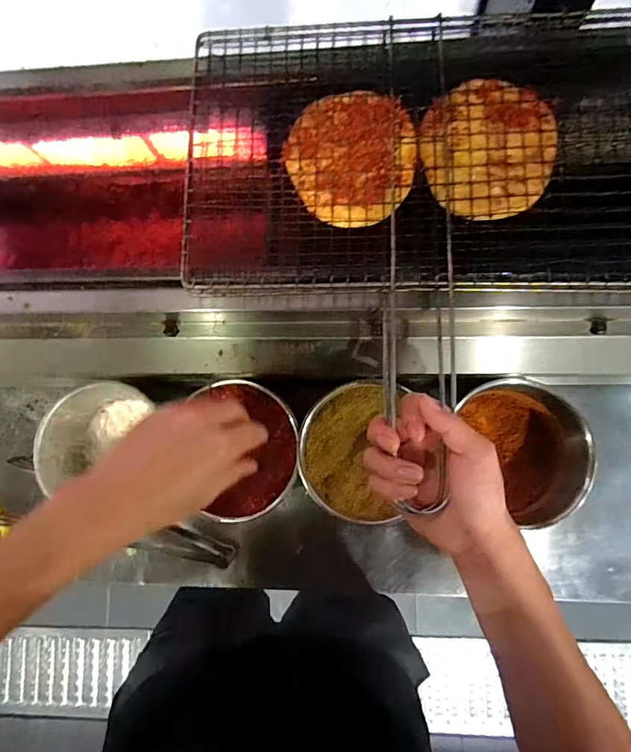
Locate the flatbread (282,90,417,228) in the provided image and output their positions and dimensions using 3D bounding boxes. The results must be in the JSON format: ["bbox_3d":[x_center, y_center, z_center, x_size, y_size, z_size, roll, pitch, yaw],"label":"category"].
[{"bbox_3d":[0.029,-0.184,0.383,0.105,0.006,0.115,-1,84,5],"label":"flatbread"}]

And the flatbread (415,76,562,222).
[{"bbox_3d":[0.142,-0.188,0.374,0.105,0.007,0.120,0,84,5],"label":"flatbread"}]

